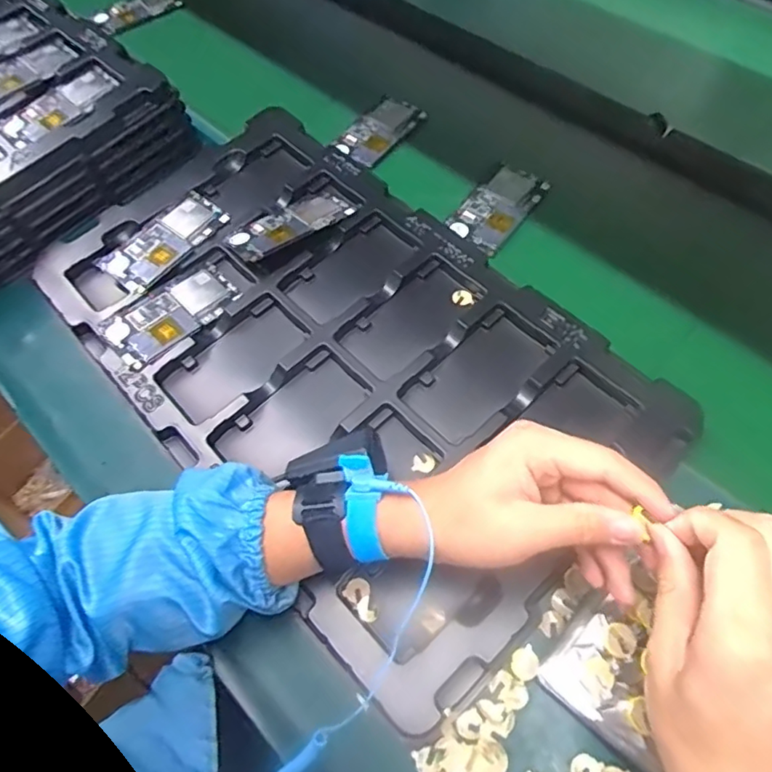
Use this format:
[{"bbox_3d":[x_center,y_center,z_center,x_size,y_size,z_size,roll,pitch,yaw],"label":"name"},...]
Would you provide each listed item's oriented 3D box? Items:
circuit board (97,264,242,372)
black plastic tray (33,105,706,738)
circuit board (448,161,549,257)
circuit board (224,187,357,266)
[{"bbox_3d":[-0.200,-0.068,0.532,0.121,0.009,0.066,-39,66,-17],"label":"circuit board"},{"bbox_3d":[-0.050,-0.036,0.522,0.323,0.051,0.548,-39,66,-17],"label":"black plastic tray"},{"bbox_3d":[0.116,-0.188,0.591,0.064,0.010,0.122,34,68,20],"label":"circuit board"},{"bbox_3d":[-0.098,-0.165,0.573,0.124,0.007,0.069,-30,49,-18],"label":"circuit board"}]

